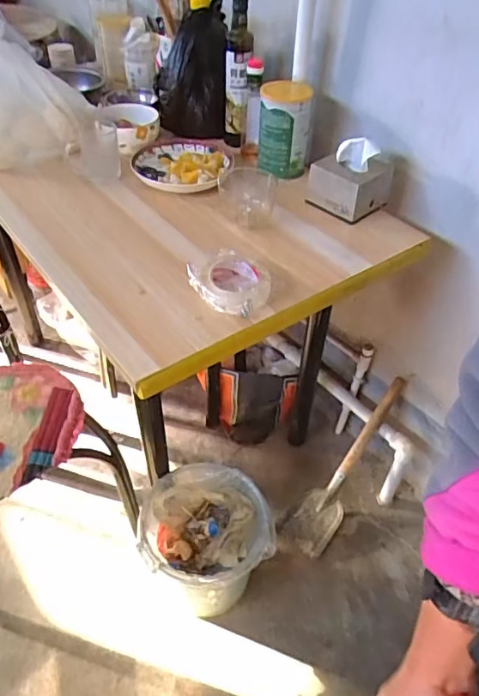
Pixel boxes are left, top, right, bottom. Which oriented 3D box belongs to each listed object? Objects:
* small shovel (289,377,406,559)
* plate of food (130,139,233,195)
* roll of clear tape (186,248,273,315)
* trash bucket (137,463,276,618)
[{"bbox_3d":[0.259,0.271,1.271,0.107,0.459,0.072,32,6,32],"label":"small shovel"},{"bbox_3d":[-0.112,-0.359,1.061,0.190,0.042,0.186,1,39,-1],"label":"plate of food"},{"bbox_3d":[-0.011,-0.109,0.819,0.126,0.039,0.131,2,44,-2],"label":"roll of clear tape"},{"bbox_3d":[-0.065,0.425,1.117,0.247,0.277,0.227,2,44,-2],"label":"trash bucket"}]

